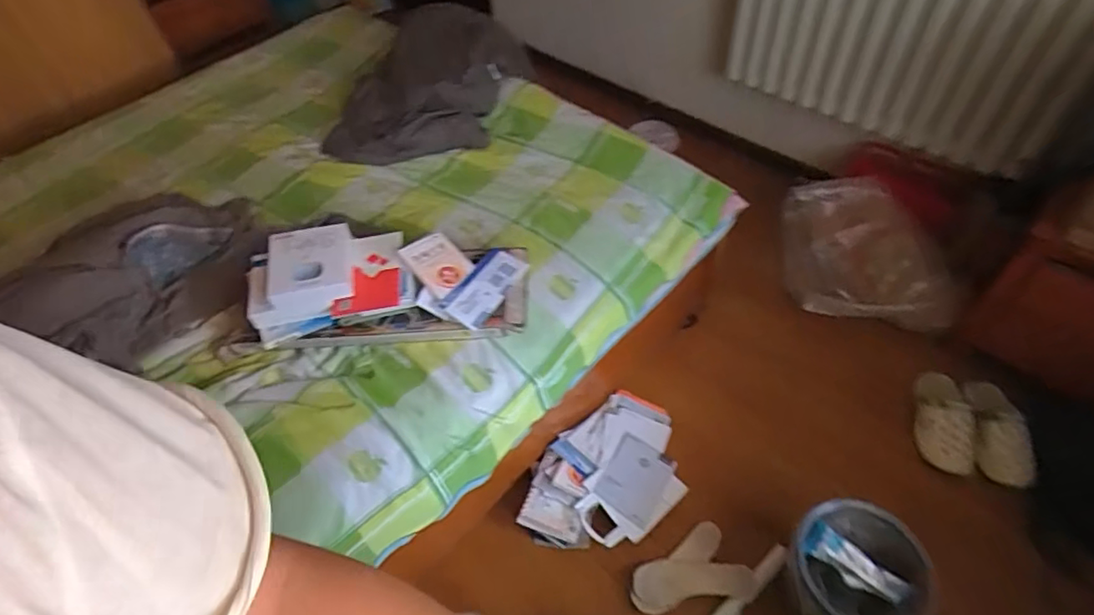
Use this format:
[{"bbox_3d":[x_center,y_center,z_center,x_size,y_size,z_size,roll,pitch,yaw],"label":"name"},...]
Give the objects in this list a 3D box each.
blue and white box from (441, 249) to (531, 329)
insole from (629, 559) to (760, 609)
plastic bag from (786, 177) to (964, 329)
[{"bbox_3d":[-0.136,-0.046,1.278,0.100,0.026,0.198,33,61,8],"label":"blue and white box"},{"bbox_3d":[0.329,0.617,1.305,0.260,0.011,0.091,-11,58,11],"label":"insole"},{"bbox_3d":[0.942,-0.165,1.707,0.439,0.217,0.420,7,52,10],"label":"plastic bag"}]

